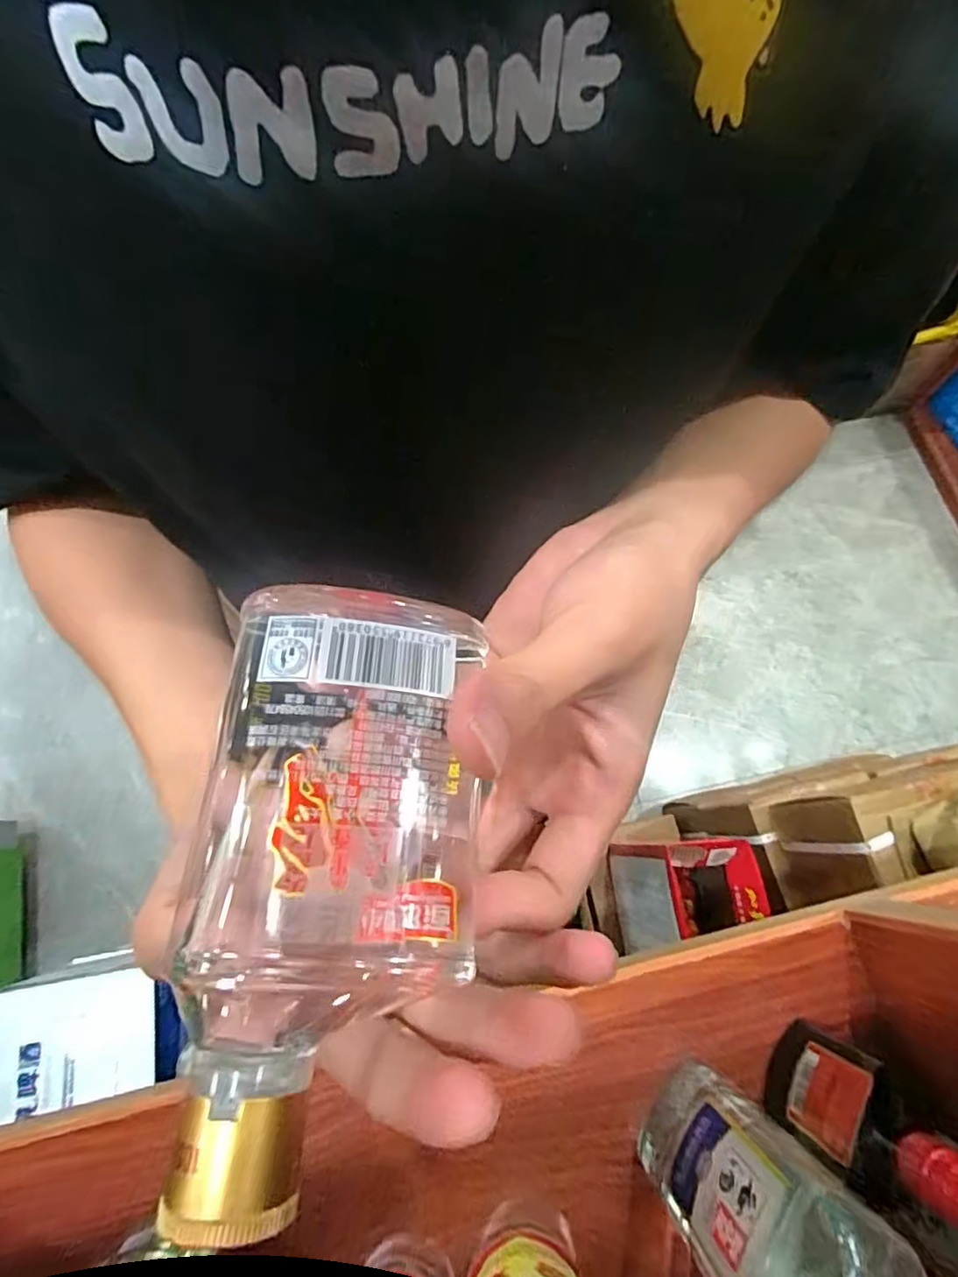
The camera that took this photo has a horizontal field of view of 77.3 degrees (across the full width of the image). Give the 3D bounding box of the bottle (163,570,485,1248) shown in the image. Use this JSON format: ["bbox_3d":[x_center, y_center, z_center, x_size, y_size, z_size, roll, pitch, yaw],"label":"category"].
[{"bbox_3d":[-0.035,0.049,0.139,0.066,0.032,0.132,8,68,1],"label":"bottle"}]

